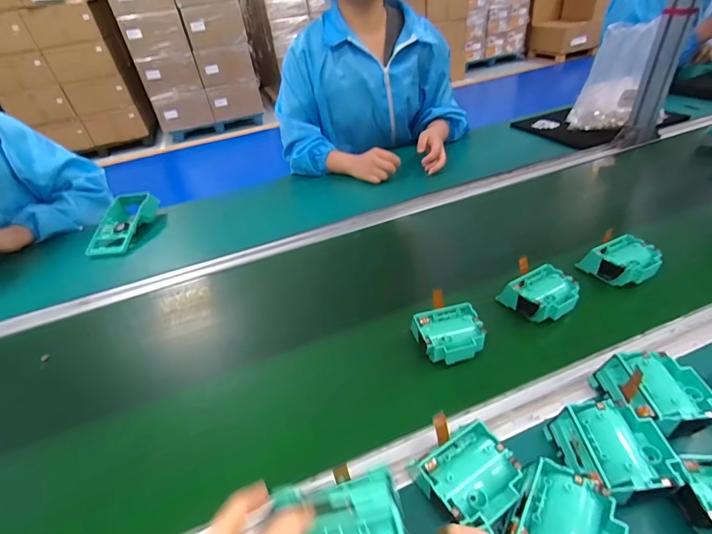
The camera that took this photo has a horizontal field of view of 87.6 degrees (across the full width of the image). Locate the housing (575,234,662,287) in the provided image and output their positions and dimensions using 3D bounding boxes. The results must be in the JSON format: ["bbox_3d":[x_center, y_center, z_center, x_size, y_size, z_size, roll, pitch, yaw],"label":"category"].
[{"bbox_3d":[0.376,-0.007,0.523,0.075,0.038,0.078,-19,39,-15],"label":"housing"}]

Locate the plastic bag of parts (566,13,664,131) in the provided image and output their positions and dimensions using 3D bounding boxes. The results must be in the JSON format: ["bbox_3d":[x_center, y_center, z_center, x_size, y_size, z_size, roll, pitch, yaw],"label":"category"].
[{"bbox_3d":[0.604,-0.441,0.886,0.145,0.225,0.052,22,46,33],"label":"plastic bag of parts"}]

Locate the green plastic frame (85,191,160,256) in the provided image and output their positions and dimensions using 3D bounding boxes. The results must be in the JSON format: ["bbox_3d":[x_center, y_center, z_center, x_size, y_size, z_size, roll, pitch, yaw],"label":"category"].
[{"bbox_3d":[-0.497,-0.100,0.795,0.093,0.052,0.188,-6,37,1],"label":"green plastic frame"}]

